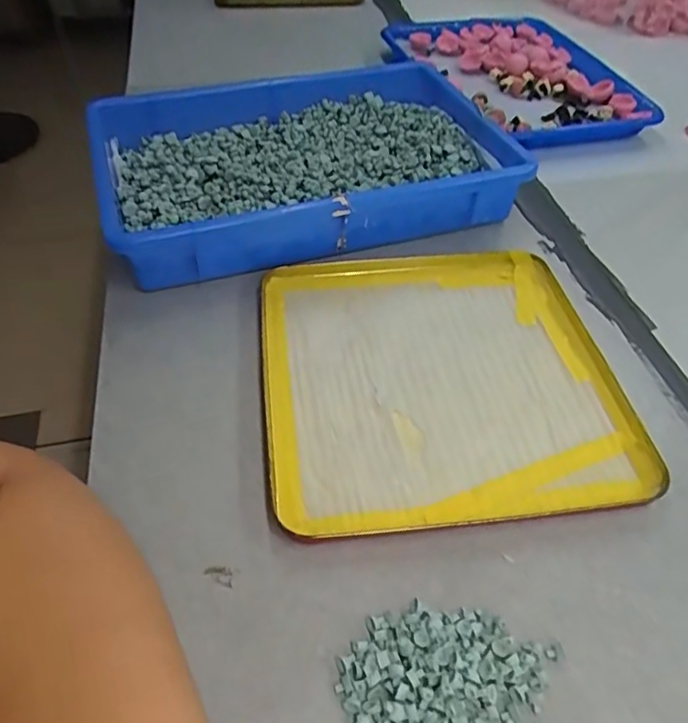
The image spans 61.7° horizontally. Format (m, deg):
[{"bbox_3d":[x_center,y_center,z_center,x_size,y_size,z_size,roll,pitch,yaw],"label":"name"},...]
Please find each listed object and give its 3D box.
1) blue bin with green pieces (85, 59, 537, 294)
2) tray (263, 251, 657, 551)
[{"bbox_3d":[-0.043,-0.201,0.561,0.352,0.063,0.286,-13,49,-14],"label":"blue bin with green pieces"},{"bbox_3d":[0.066,0.006,0.411,0.242,0.014,0.240,-5,48,-7],"label":"tray"}]

